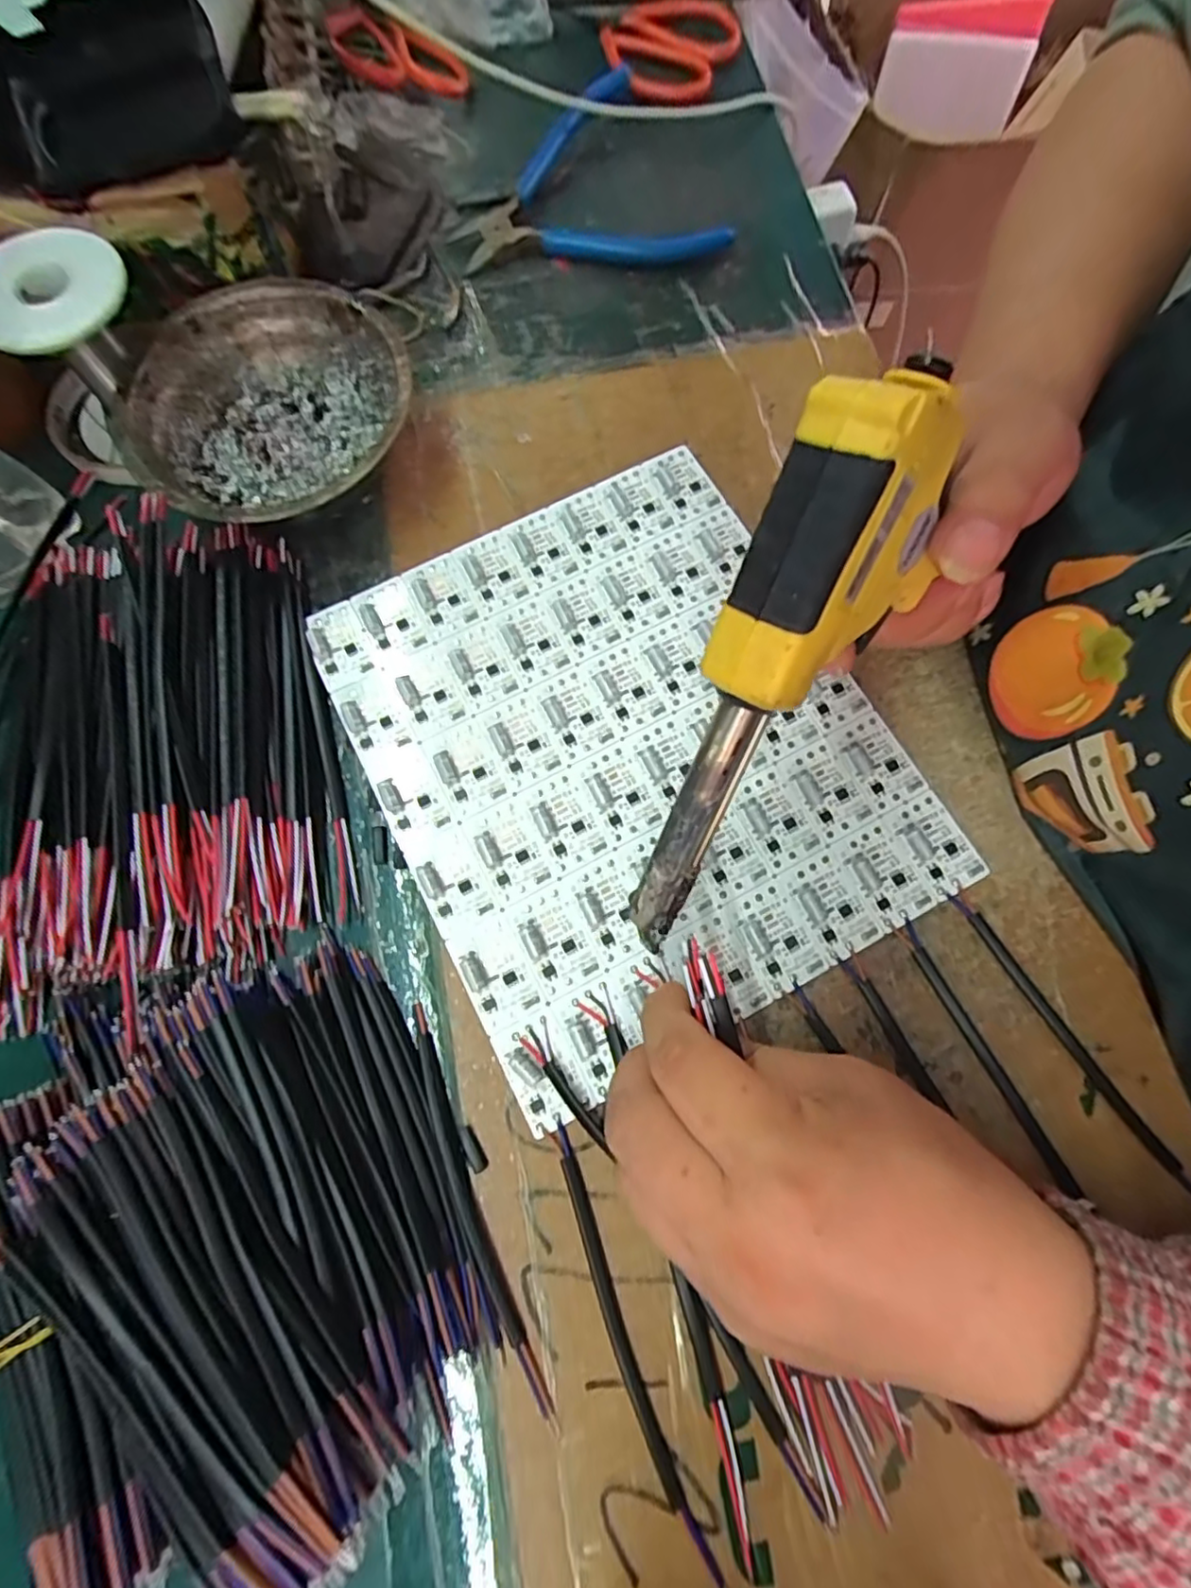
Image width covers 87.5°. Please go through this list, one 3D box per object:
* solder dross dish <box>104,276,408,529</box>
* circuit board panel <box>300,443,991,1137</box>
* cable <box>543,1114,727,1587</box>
[{"bbox_3d":[-0.146,-0.171,0.289,0.123,0.038,0.123,0,74,1],"label":"solder dross dish"},{"bbox_3d":[0.010,-0.024,0.264,0.199,0.006,0.234,-28,76,-7],"label":"circuit board panel"},{"bbox_3d":[0.009,0.183,0.209,0.011,0.004,0.140,-21,75,-5],"label":"cable"}]

